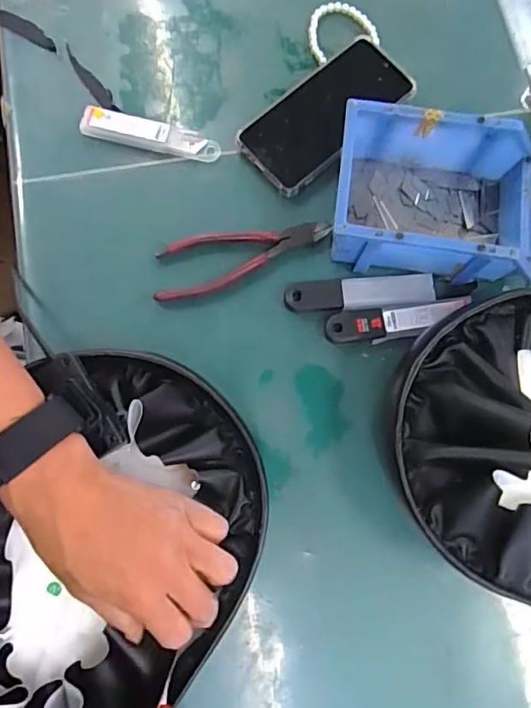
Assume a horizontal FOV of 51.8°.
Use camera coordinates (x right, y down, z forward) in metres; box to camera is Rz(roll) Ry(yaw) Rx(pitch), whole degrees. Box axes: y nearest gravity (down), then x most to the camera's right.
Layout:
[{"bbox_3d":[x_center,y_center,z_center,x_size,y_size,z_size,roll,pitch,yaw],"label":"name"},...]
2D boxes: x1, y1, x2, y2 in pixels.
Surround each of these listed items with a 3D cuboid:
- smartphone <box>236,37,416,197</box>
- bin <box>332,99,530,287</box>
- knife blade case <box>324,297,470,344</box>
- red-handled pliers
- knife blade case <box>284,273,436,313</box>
[{"bbox_3d":[0.055,-0.222,0.507,0.164,0.016,0.079,-40,82,-9],"label":"smartphone"},{"bbox_3d":[0.144,-0.129,0.459,0.171,0.073,0.112,9,78,1],"label":"bin"},{"bbox_3d":[0.113,-0.028,0.469,0.120,0.014,0.026,-7,78,-3],"label":"knife blade case"},{"bbox_3d":[-0.022,-0.091,0.478,0.159,0.006,0.049,-18,79,-5],"label":"red-handled pliers"},{"bbox_3d":[0.082,-0.052,0.471,0.127,0.009,0.027,-4,78,-2],"label":"knife blade case"}]

